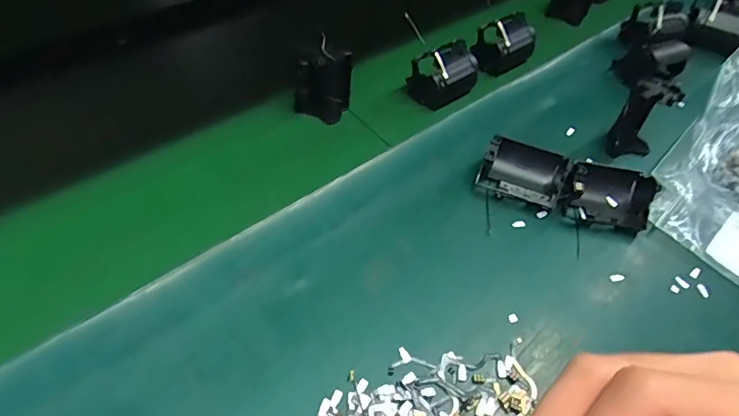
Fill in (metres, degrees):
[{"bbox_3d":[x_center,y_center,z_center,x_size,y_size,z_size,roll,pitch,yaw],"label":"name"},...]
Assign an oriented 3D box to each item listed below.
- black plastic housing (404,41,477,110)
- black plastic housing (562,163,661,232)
[{"bbox_3d":[0.081,-0.142,0.516,0.075,0.051,0.043,-29,60,-25],"label":"black plastic housing"},{"bbox_3d":[0.208,-0.015,0.434,0.073,0.040,0.051,12,52,3],"label":"black plastic housing"}]

